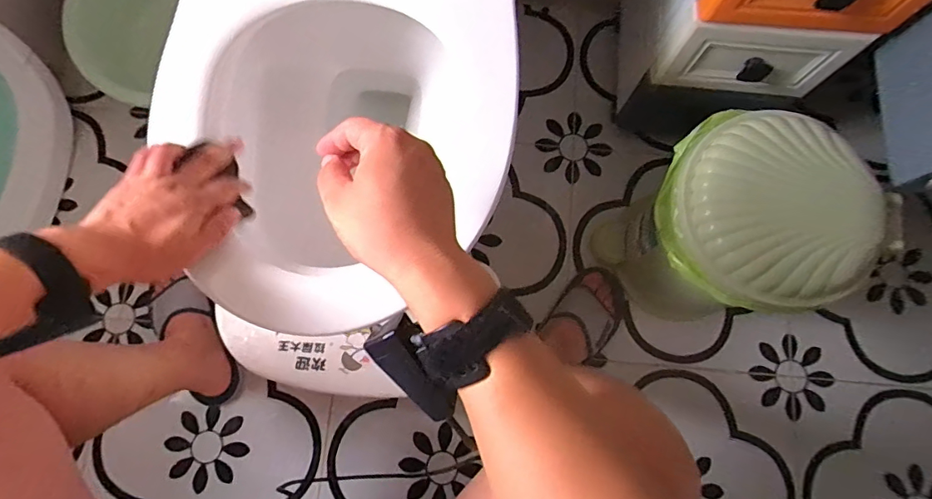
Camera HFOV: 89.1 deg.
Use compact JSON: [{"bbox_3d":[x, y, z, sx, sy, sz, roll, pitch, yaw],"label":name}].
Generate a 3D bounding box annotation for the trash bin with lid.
[{"bbox_3d":[0.371,-0.027,0.714,0.226,0.360,0.248,0,78,-1],"label":"trash bin with lid"}]

